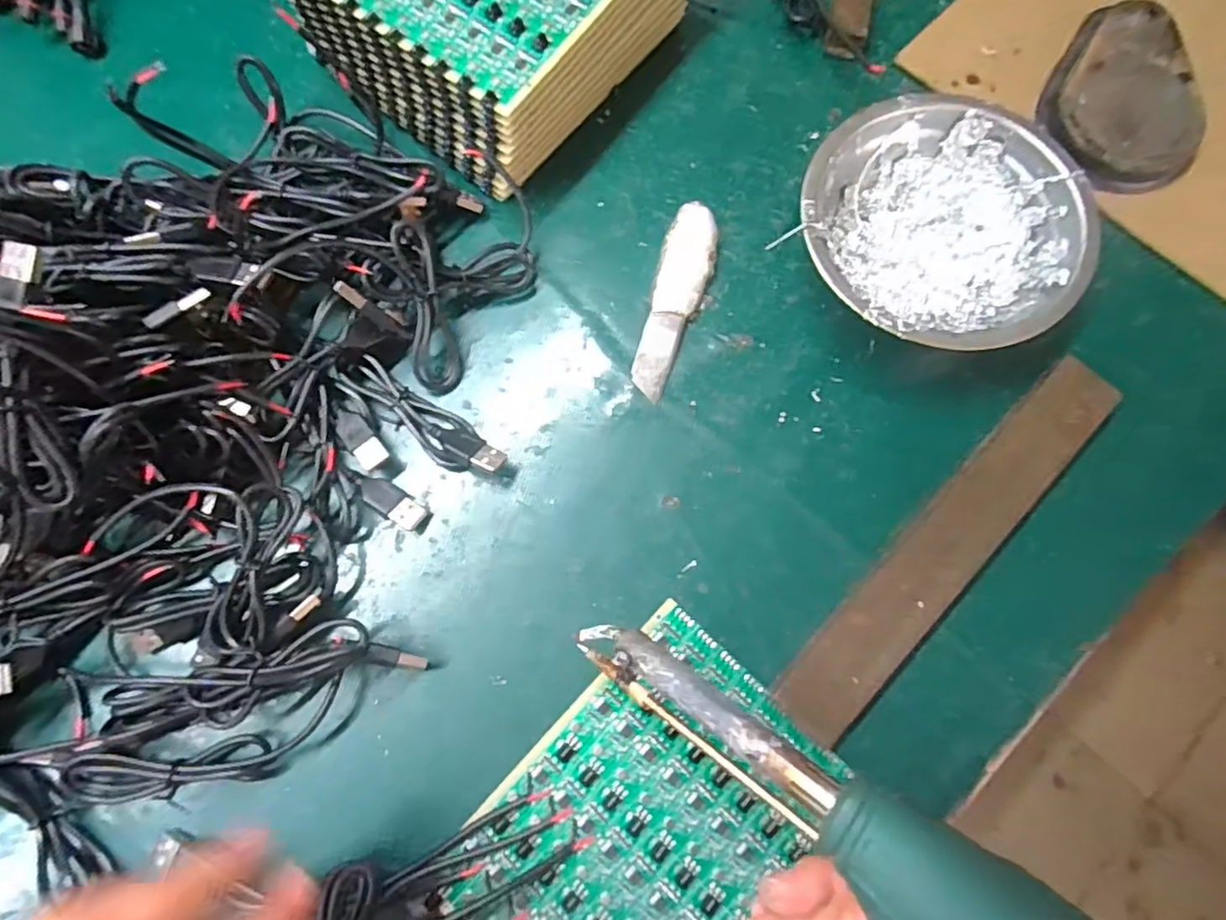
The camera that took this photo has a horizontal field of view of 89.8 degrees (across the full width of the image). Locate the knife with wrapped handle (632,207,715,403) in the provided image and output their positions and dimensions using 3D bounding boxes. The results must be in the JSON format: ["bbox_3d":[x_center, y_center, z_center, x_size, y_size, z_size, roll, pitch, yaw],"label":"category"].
[{"bbox_3d":[0.031,-0.078,0.304,0.025,0.010,0.098,14,76,3],"label":"knife with wrapped handle"}]

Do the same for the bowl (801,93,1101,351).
[{"bbox_3d":[0.149,-0.106,0.291,0.122,0.042,0.117,0,76,0],"label":"bowl"}]

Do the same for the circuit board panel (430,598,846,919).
[{"bbox_3d":[0.021,0.167,0.250,0.139,0.013,0.161,43,80,9],"label":"circuit board panel"}]

